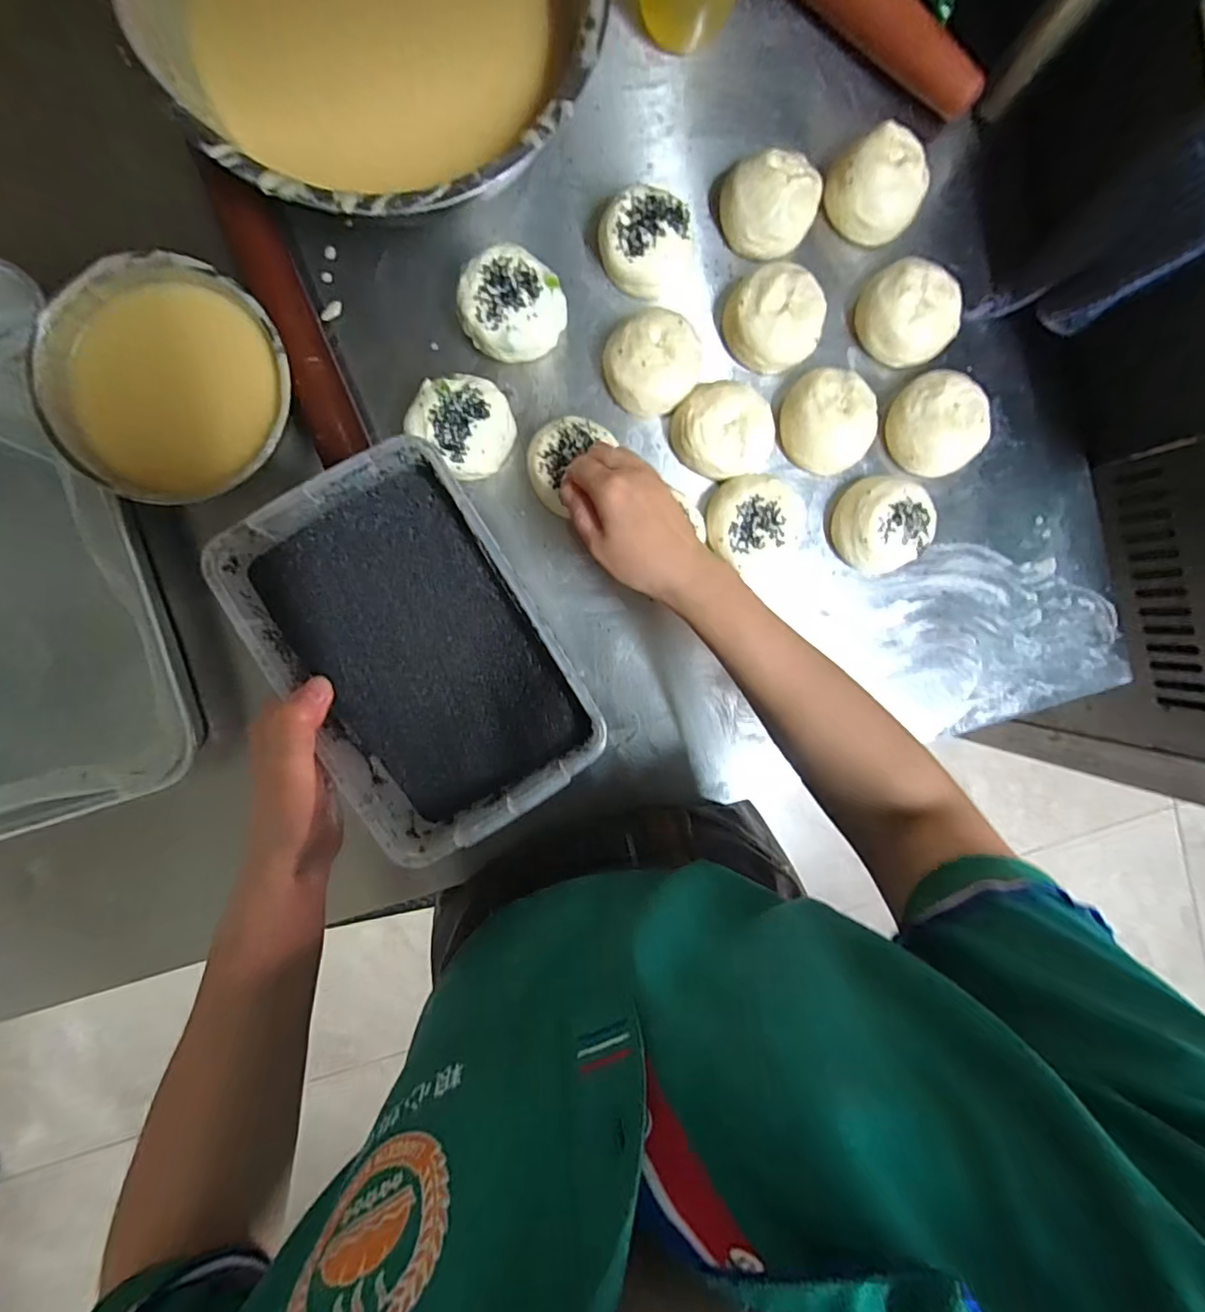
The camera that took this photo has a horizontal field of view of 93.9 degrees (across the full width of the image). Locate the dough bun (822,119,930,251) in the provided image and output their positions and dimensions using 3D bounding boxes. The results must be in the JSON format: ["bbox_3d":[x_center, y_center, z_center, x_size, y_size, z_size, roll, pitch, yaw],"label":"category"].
[{"bbox_3d":[0.225,-0.385,0.469,0.071,0.046,0.069,0,94,-4],"label":"dough bun"}]

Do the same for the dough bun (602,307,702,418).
[{"bbox_3d":[0.041,-0.240,0.466,0.076,0.039,0.073,0,94,-4],"label":"dough bun"}]

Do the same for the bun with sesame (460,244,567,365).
[{"bbox_3d":[-0.072,-0.273,0.450,0.075,0.049,0.073,0,94,-4],"label":"bun with sesame"}]

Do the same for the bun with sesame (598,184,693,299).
[{"bbox_3d":[0.036,-0.334,0.458,0.076,0.042,0.071,6,92,-4],"label":"bun with sesame"}]

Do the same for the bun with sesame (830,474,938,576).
[{"bbox_3d":[0.241,-0.114,0.487,0.077,0.044,0.079,0,94,-4],"label":"bun with sesame"}]

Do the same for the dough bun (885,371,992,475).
[{"bbox_3d":[0.288,-0.199,0.486,0.074,0.037,0.084,-8,93,-4],"label":"dough bun"}]

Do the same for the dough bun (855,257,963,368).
[{"bbox_3d":[0.257,-0.287,0.479,0.079,0.049,0.072,1,93,-4],"label":"dough bun"}]

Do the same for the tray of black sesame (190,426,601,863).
[{"bbox_3d":[-0.103,-0.002,0.326,0.135,0.054,0.210,-32,96,2],"label":"tray of black sesame"}]

